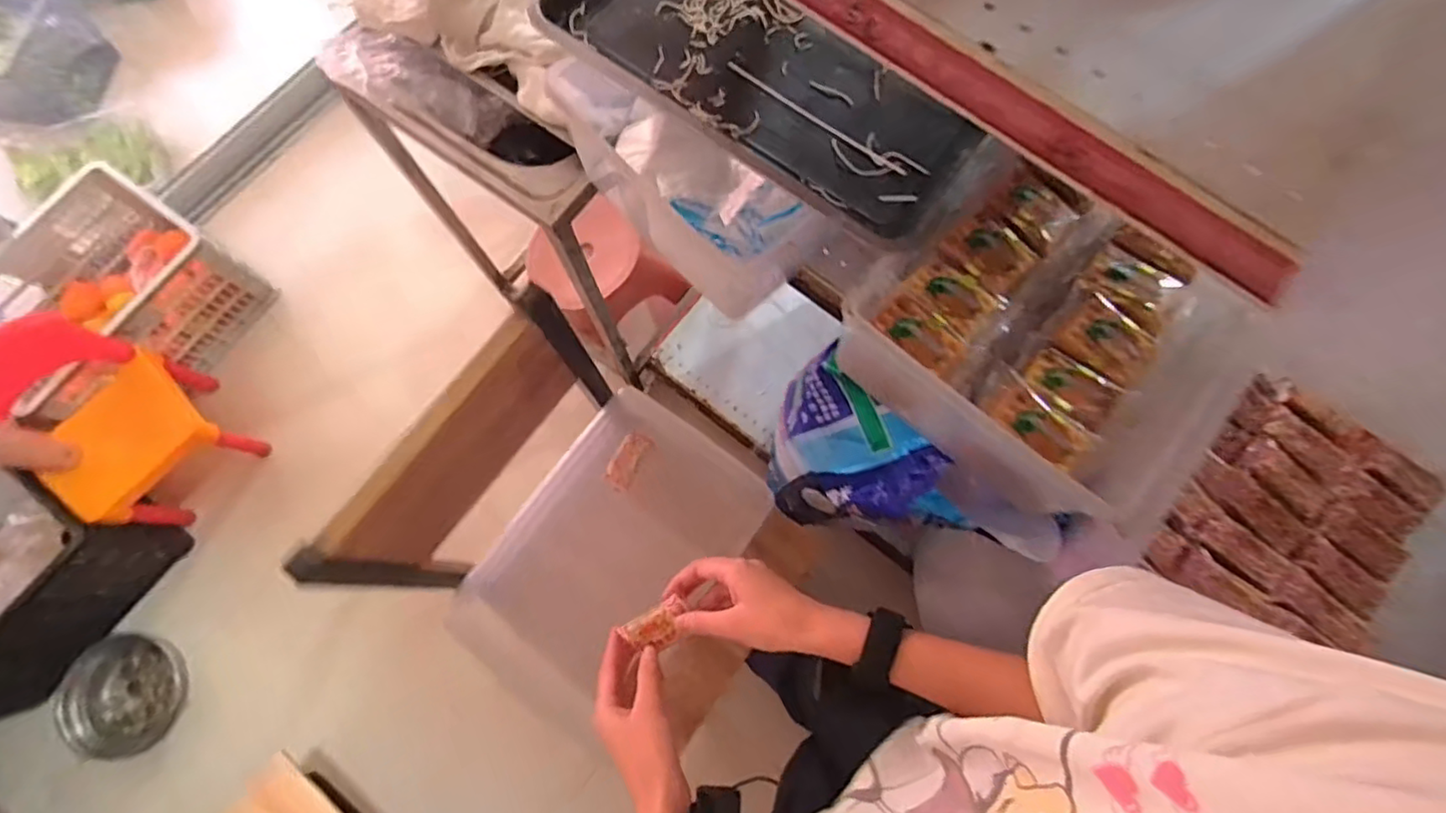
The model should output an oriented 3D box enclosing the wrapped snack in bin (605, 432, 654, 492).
[{"bbox_3d":[-0.129,0.072,0.868,0.037,0.018,0.082,28,77,6],"label":"wrapped snack in bin"}]

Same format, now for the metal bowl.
[{"bbox_3d":[-1.187,0.563,1.252,0.233,0.028,0.205,16,76,3],"label":"metal bowl"}]

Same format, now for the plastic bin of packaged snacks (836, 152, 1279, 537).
[{"bbox_3d":[0.307,-0.067,0.615,0.297,0.131,0.262,38,79,8],"label":"plastic bin of packaged snacks"}]

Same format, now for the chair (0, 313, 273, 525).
[{"bbox_3d":[-1.167,0.031,1.227,0.292,0.365,0.263,36,78,8],"label":"chair"}]

